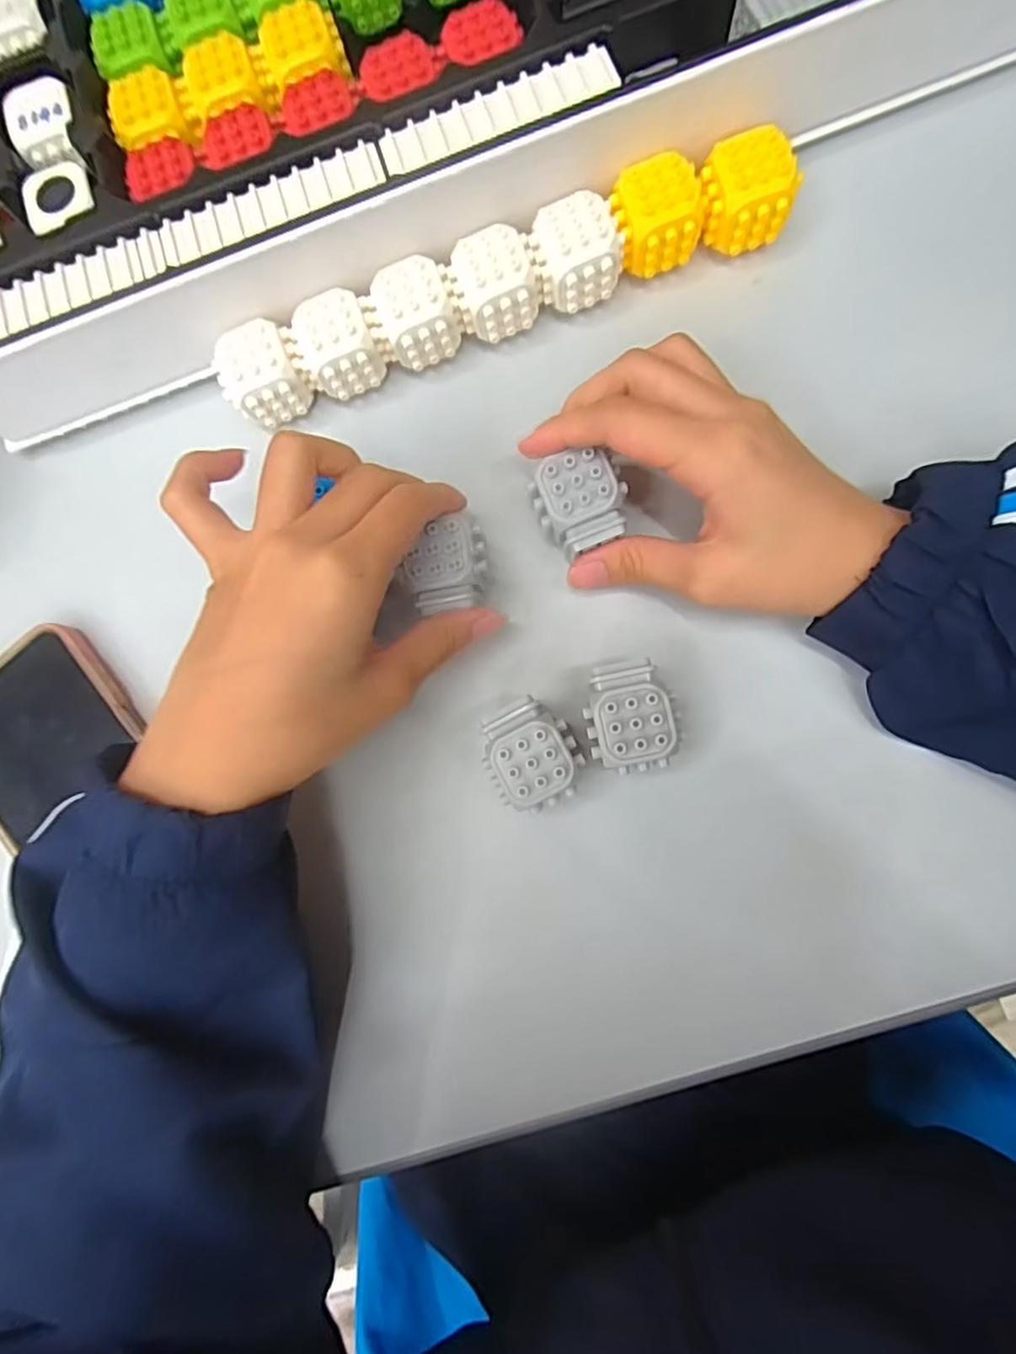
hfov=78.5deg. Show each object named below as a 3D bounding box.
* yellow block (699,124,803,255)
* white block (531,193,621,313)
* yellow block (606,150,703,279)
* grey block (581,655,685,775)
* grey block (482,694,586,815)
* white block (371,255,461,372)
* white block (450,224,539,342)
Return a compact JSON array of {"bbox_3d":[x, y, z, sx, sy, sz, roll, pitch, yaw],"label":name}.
[{"bbox_3d":[0.101,-0.206,0.269,0.037,0.035,0.033,-9,84,5],"label":"yellow block"},{"bbox_3d":[0.030,-0.184,0.275,0.035,0.035,0.035,-10,84,5],"label":"white block"},{"bbox_3d":[0.064,-0.197,0.272,0.036,0.036,0.031,-12,84,5],"label":"yellow block"},{"bbox_3d":[0.050,0.016,0.256,0.034,0.037,0.042,-12,84,5],"label":"grey block"},{"bbox_3d":[0.010,0.032,0.260,0.035,0.037,0.042,-28,83,3],"label":"grey block"},{"bbox_3d":[-0.040,-0.161,0.281,0.031,0.035,0.033,-26,83,4],"label":"white block"},{"bbox_3d":[-0.005,-0.172,0.277,0.031,0.035,0.031,-18,84,4],"label":"white block"}]

